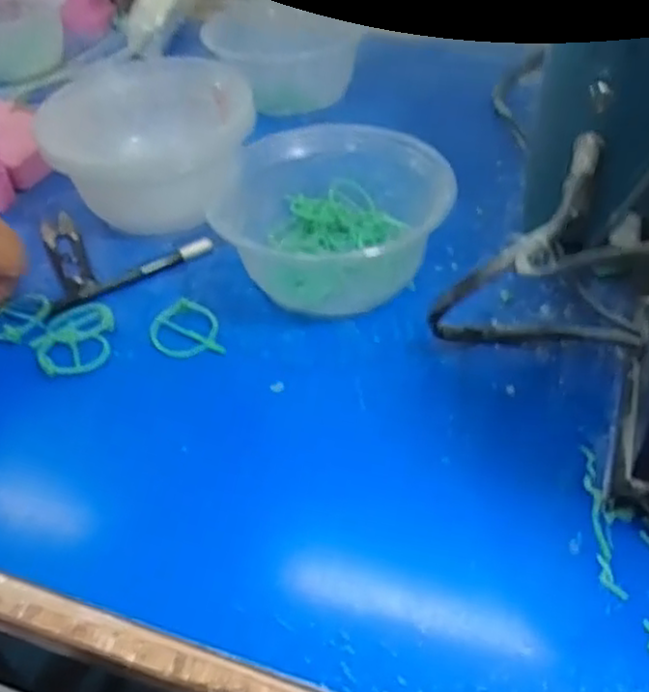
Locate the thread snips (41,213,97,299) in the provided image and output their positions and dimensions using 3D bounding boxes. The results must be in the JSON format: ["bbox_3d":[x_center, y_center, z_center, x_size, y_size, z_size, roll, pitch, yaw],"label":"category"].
[{"bbox_3d":[-0.165,-0.059,0.448,0.021,0.009,0.106,-21,45,-17],"label":"thread snips"}]

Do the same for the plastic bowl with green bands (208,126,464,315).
[{"bbox_3d":[0.000,-0.084,0.416,0.119,0.060,0.131,-16,44,-12],"label":"plastic bowl with green bands"}]

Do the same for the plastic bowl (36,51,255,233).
[{"bbox_3d":[-0.117,-0.143,0.480,0.135,0.070,0.127,-3,43,2],"label":"plastic bowl"}]

